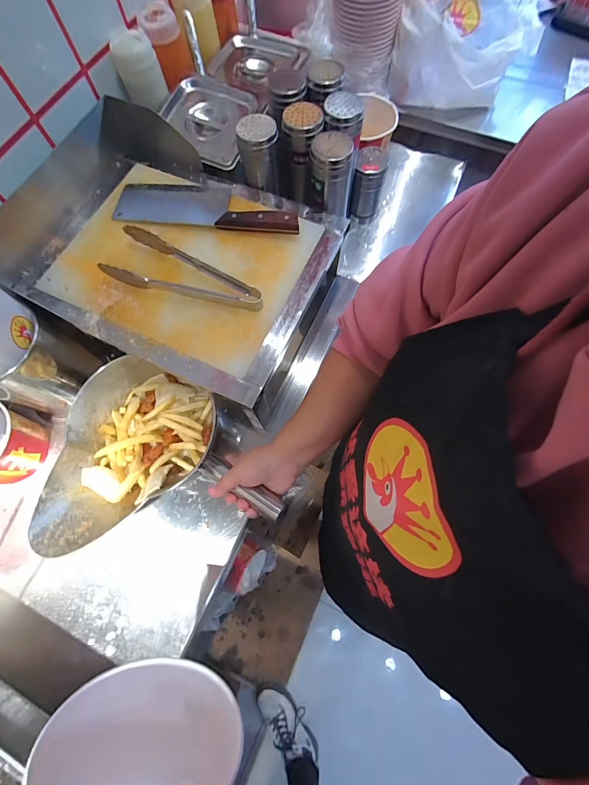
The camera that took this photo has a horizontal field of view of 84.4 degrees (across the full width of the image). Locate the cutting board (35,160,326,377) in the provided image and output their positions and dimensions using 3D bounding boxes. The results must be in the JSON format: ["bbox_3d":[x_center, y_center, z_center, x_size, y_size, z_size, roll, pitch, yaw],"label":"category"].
[{"bbox_3d":[-0.179,-0.214,0.484,0.371,0.030,0.271,23,72,6],"label":"cutting board"}]

